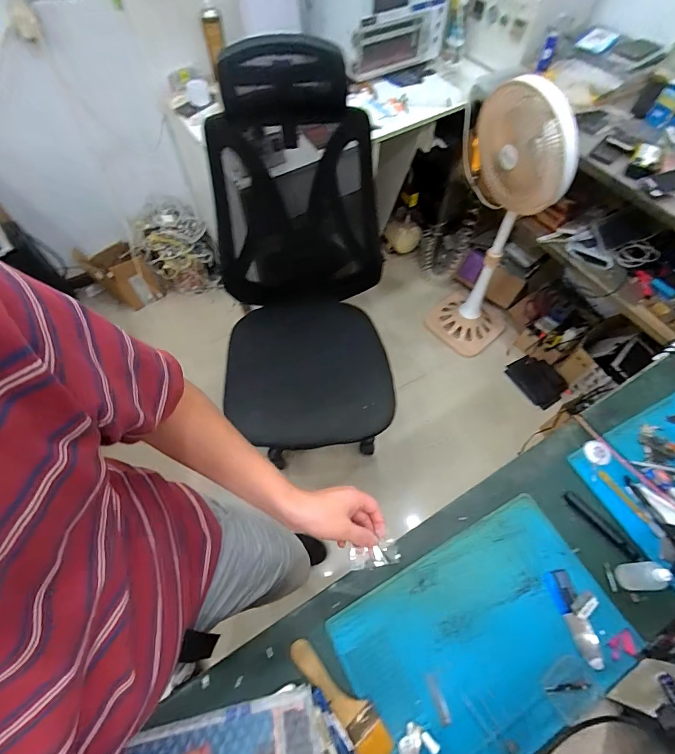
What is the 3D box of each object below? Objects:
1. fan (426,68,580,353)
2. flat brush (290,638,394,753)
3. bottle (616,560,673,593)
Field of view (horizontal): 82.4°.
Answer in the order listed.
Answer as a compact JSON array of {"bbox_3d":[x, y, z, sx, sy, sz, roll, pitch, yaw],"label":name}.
[{"bbox_3d":[0.584,-0.506,1.400,0.358,0.961,0.390,17,61,10],"label":"fan"},{"bbox_3d":[0.003,0.419,0.505,0.048,0.016,0.165,-36,66,-20],"label":"flat brush"},{"bbox_3d":[0.437,0.285,0.550,0.038,0.077,0.038,0,59,-1],"label":"bottle"}]

